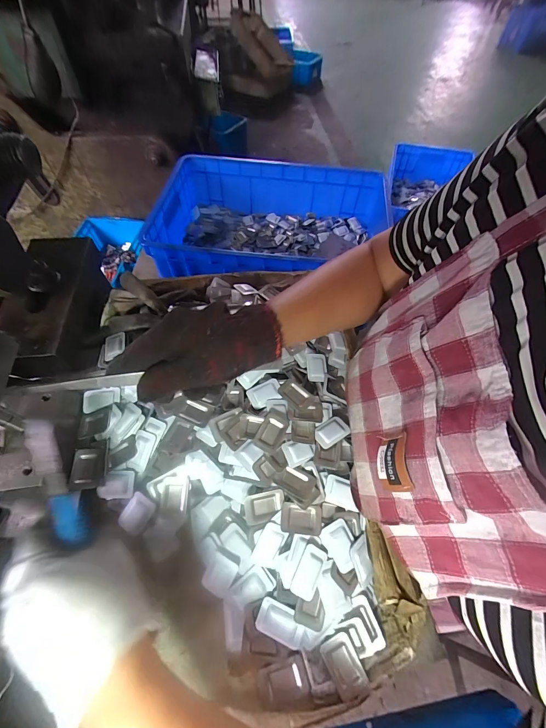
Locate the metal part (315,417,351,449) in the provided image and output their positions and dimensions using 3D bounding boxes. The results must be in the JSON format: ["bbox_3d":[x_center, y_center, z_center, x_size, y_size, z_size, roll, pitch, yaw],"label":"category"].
[{"bbox_3d":[0.065,0.075,0.339,0.040,0.008,0.026,-32,64,-20],"label":"metal part"}]

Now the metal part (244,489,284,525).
[{"bbox_3d":[-0.007,0.138,0.296,0.040,0.009,0.024,-12,59,-9],"label":"metal part"}]

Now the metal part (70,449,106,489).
[{"bbox_3d":[-0.190,0.107,0.315,0.031,0.005,0.039,-6,58,-5],"label":"metal part"}]

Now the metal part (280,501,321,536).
[{"bbox_3d":[0.027,0.148,0.294,0.039,0.009,0.026,5,58,1],"label":"metal part"}]

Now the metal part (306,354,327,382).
[{"bbox_3d":[0.058,0.004,0.399,0.026,0.006,0.039,-1,58,-2],"label":"metal part"}]

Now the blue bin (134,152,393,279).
[{"bbox_3d":[0.005,-0.325,0.730,0.504,0.142,0.342,5,58,1],"label":"blue bin"}]

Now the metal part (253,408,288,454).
[{"bbox_3d":[-0.002,0.071,0.329,0.026,0.006,0.047,23,60,12],"label":"metal part"}]

